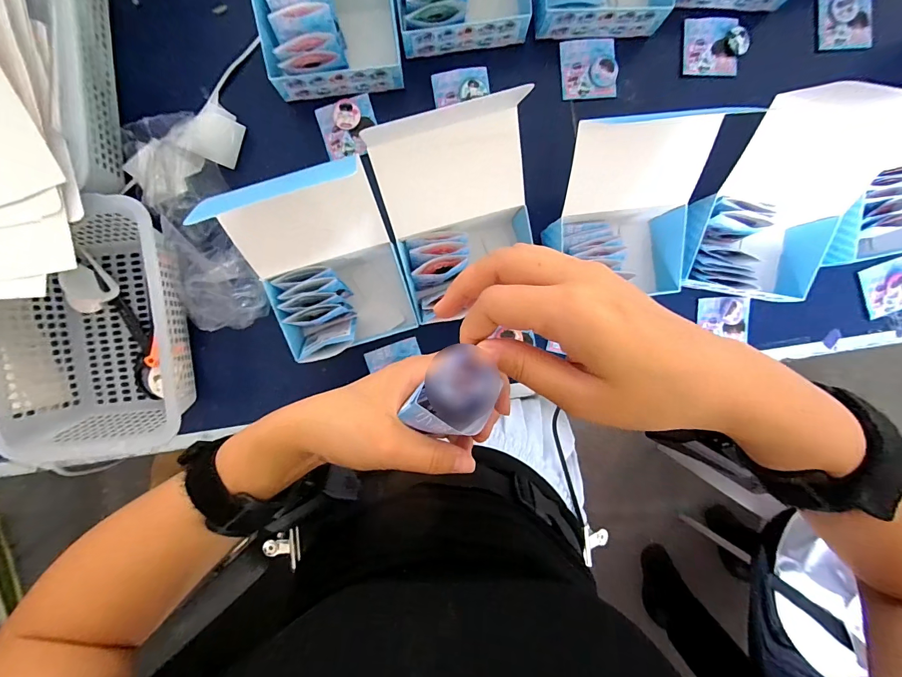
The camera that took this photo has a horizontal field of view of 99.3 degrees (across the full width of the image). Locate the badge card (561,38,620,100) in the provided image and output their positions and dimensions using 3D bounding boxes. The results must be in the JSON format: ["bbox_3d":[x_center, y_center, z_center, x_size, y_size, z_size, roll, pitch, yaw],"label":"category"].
[{"bbox_3d":[0.172,-0.338,0.477,0.070,0.013,0.070,-6,95,-1],"label":"badge card"}]

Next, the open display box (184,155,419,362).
[{"bbox_3d":[-0.135,-0.074,0.434,0.151,0.164,0.178,-18,95,0],"label":"open display box"}]

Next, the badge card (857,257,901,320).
[{"bbox_3d":[0.585,-0.066,0.510,0.065,0.011,0.069,-18,97,9],"label":"badge card"}]

